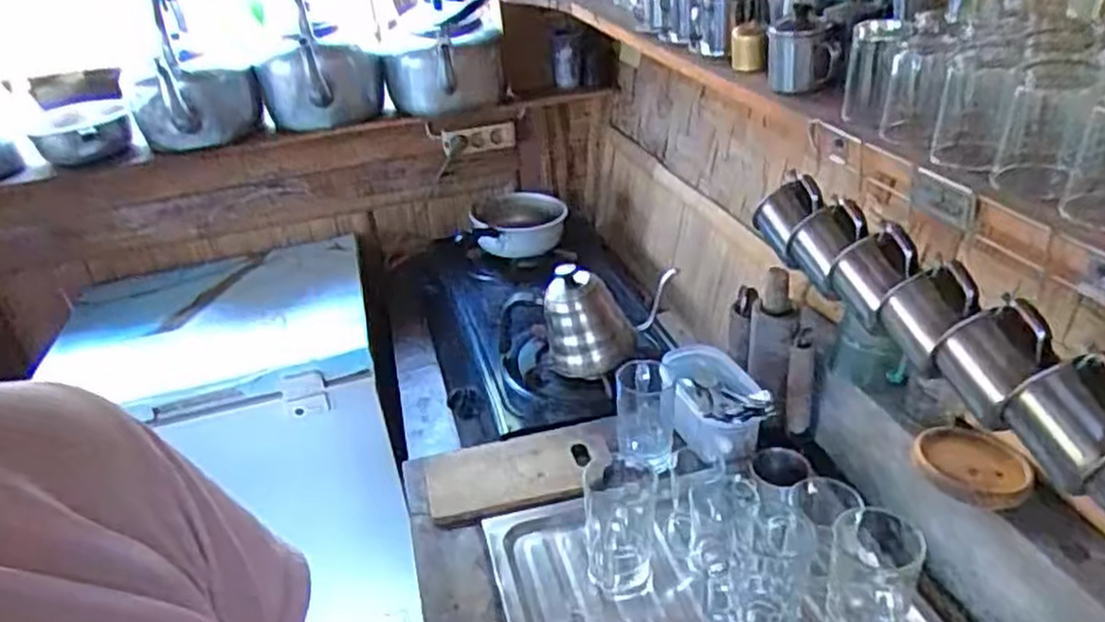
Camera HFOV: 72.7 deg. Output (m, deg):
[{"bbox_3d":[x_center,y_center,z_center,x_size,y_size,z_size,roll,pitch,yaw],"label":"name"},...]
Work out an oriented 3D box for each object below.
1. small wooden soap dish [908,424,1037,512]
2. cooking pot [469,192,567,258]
[{"bbox_3d":[0.406,0.143,0.720,0.105,0.020,0.100,-5,30,3],"label":"small wooden soap dish"},{"bbox_3d":[-0.061,-0.163,1.404,0.168,0.089,0.174,-5,30,3],"label":"cooking pot"}]

